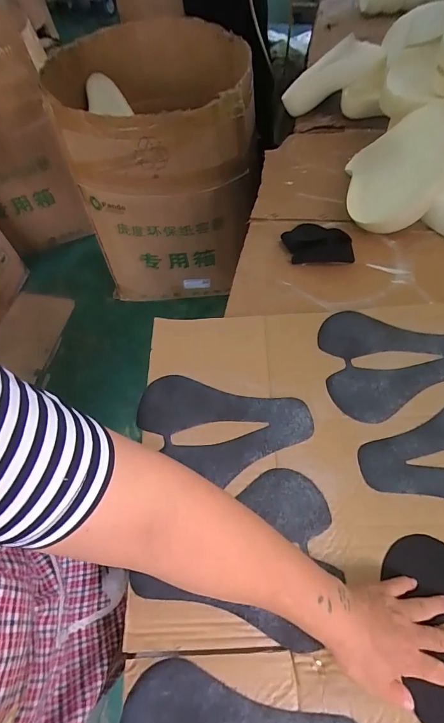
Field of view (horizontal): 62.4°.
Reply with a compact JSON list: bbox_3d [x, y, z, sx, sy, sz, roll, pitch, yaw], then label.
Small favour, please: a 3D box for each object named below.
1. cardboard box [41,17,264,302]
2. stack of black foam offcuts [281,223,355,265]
[{"bbox_3d":[-0.224,-0.767,1.462,0.635,0.750,0.744,-11,59,-2],"label":"cardboard box"},{"bbox_3d":[0.196,-0.250,0.761,0.134,0.011,0.122,0,59,5],"label":"stack of black foam offcuts"}]

